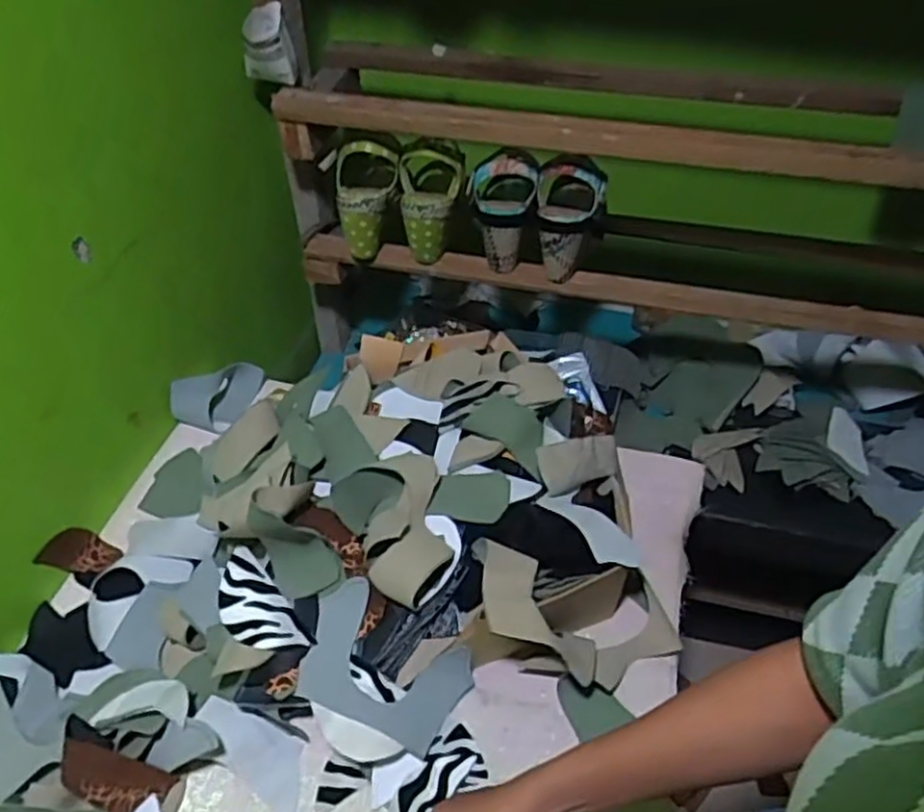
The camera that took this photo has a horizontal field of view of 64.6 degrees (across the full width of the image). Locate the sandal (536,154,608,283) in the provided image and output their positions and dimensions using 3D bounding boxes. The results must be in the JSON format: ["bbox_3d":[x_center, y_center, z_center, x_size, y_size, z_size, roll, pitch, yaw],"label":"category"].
[{"bbox_3d":[0.130,-0.236,0.902,0.082,0.136,0.087,10,45,9],"label":"sandal"}]

